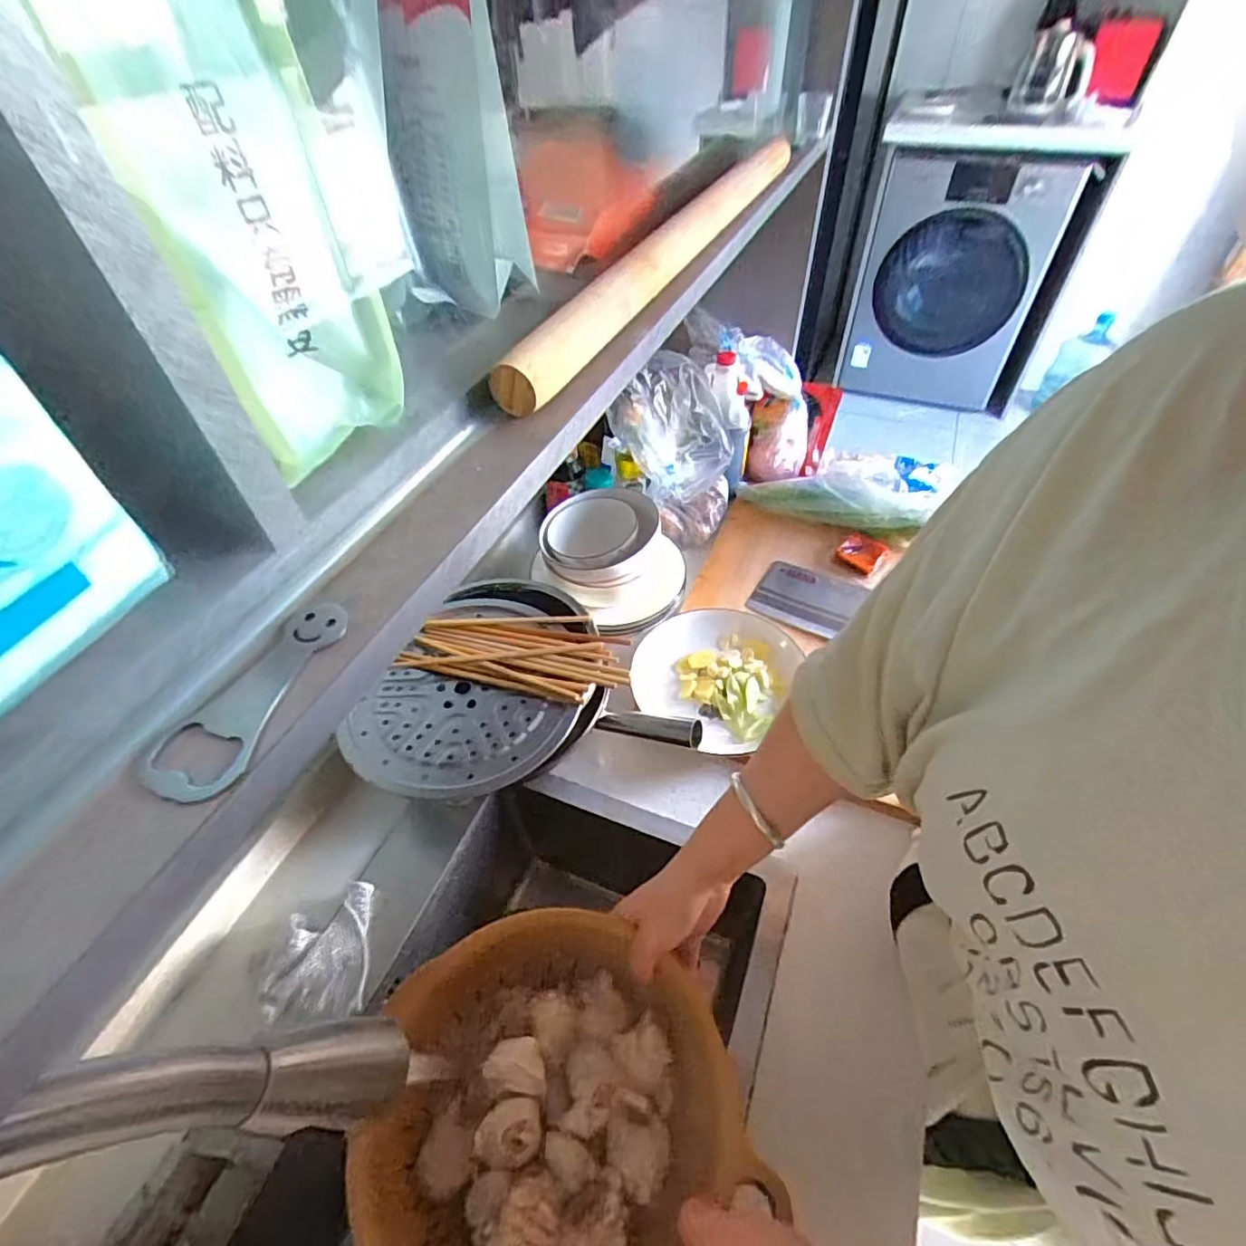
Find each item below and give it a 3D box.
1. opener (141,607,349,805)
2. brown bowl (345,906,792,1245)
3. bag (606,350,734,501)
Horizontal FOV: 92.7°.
[{"bbox_3d":[-0.124,0.022,0.200,0.028,0.004,0.078,9,51,11],"label":"opener"},{"bbox_3d":[-0.048,0.321,0.397,0.244,0.079,0.227,-2,49,2],"label":"brown bowl"},{"bbox_3d":[0.062,-0.253,0.780,0.155,0.139,0.096,1,50,4],"label":"bag"}]

